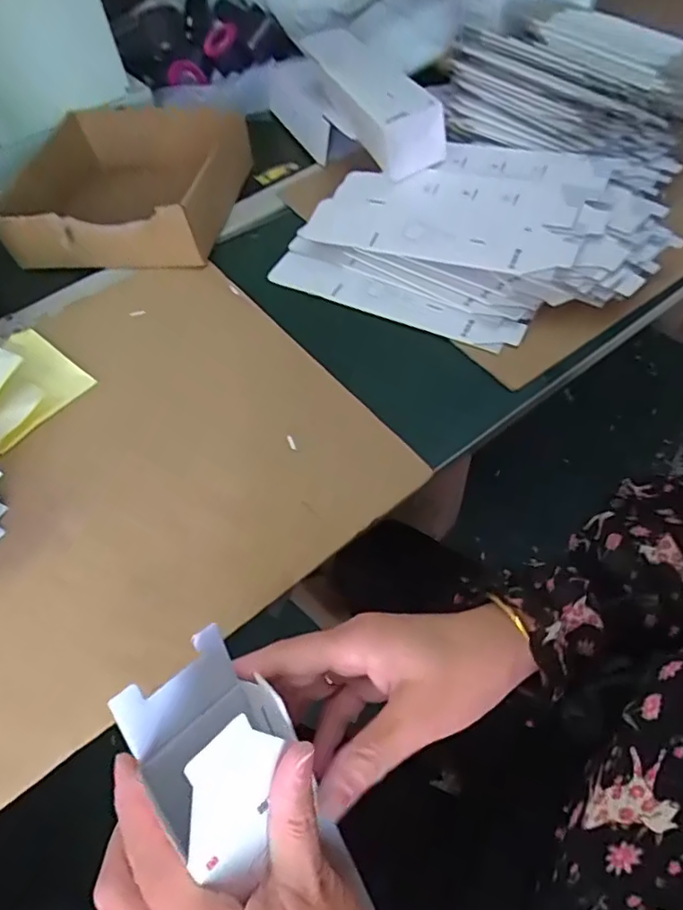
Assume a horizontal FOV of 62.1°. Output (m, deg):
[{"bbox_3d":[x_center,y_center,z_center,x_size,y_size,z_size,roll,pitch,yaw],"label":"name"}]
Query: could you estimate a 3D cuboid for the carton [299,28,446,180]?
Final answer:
[{"bbox_3d":[0.031,-0.416,0.652,0.073,0.070,0.254,-22,58,-9],"label":"carton"}]

